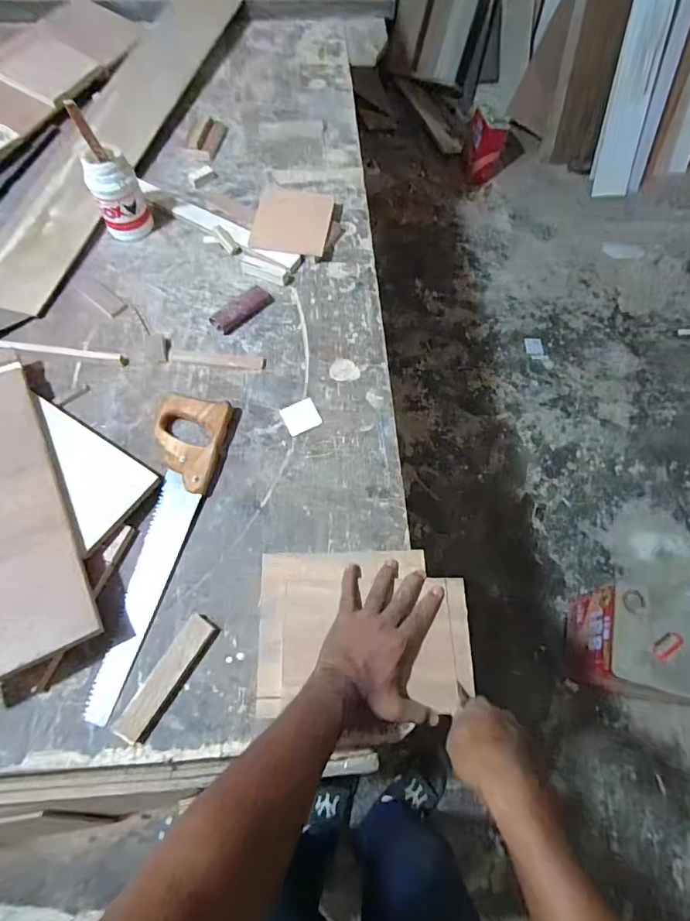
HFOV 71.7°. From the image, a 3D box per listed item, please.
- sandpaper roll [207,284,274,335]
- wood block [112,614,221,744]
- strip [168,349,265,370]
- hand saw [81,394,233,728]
[{"bbox_3d":[-0.166,-0.250,0.777,0.031,0.030,0.108,43,70,15],"label":"sandpaper roll"},{"bbox_3d":[-0.206,0.252,0.559,0.039,0.010,0.146,30,67,11],"label":"wood block"},{"bbox_3d":[-0.199,-0.158,0.748,0.148,0.005,0.025,5,65,-1],"label":"strip"},{"bbox_3d":[-0.244,0.101,0.614,0.092,0.030,0.416,10,65,1],"label":"hand saw"}]

